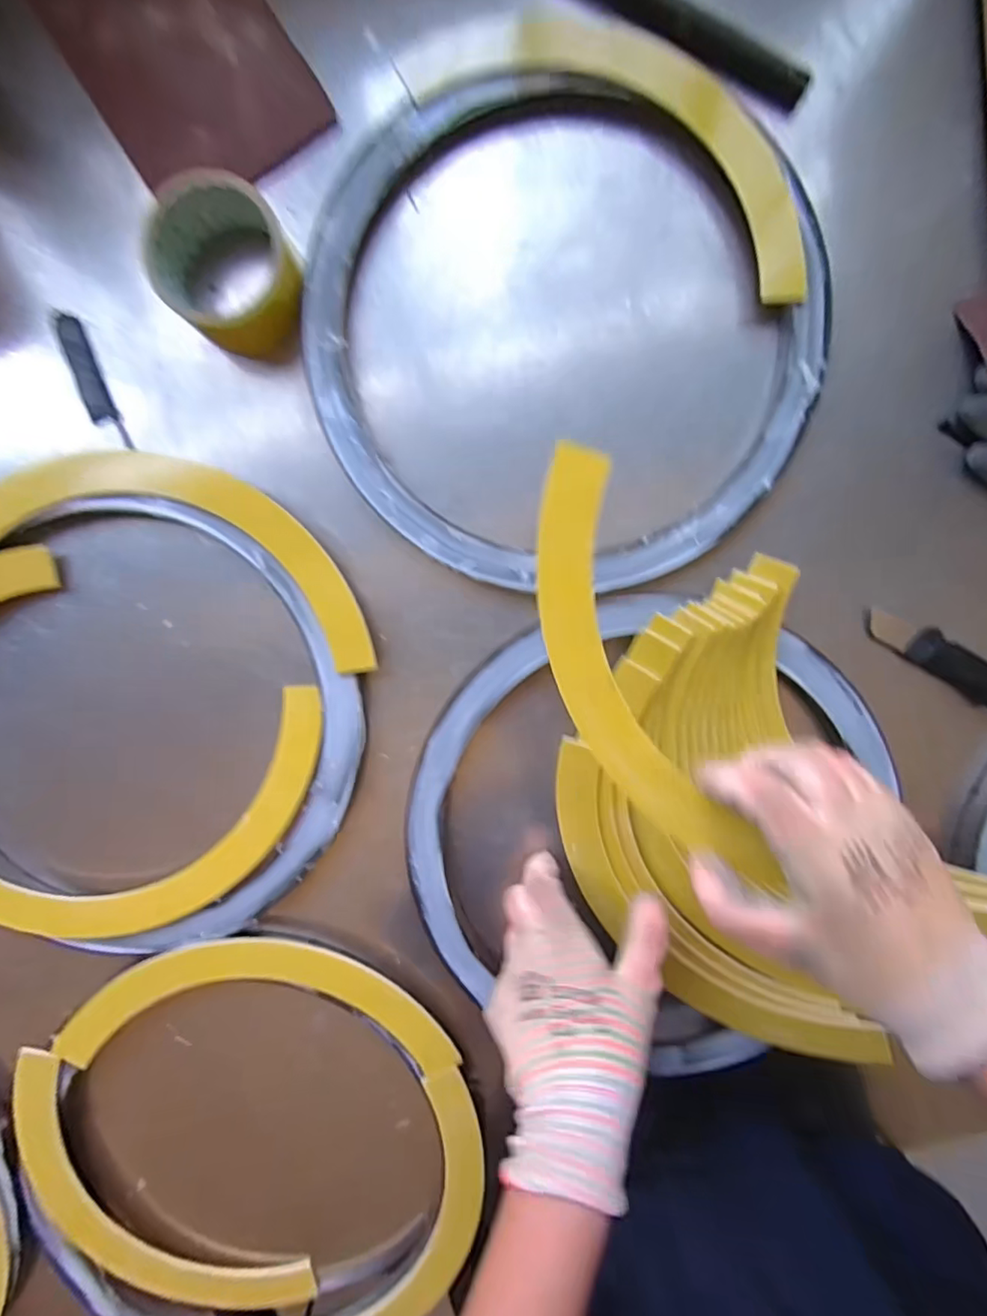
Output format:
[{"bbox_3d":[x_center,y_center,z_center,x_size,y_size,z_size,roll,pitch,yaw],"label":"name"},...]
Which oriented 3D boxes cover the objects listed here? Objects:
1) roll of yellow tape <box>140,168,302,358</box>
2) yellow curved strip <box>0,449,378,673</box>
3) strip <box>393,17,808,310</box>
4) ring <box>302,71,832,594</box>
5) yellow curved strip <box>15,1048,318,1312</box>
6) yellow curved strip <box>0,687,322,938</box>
[{"bbox_3d":[-0.169,-0.248,0.374,0.085,0.040,0.094,-31,93,3],"label":"roll of yellow tape"},{"bbox_3d":[-0.202,-0.082,0.398,0.279,0.010,0.092,21,94,0],"label":"yellow curved strip"},{"bbox_3d":[0.087,-0.332,0.369,0.280,0.021,0.094,28,94,-1],"label":"strip"},{"bbox_3d":[0.038,-0.205,0.384,0.336,0.016,0.309,0,94,1],"label":"ring"},{"bbox_3d":[-0.257,0.410,0.430,0.279,0.008,0.102,39,94,-2],"label":"yellow curved strip"},{"bbox_3d":[-0.220,0.129,0.412,0.273,0.010,0.094,-33,95,1],"label":"yellow curved strip"}]

